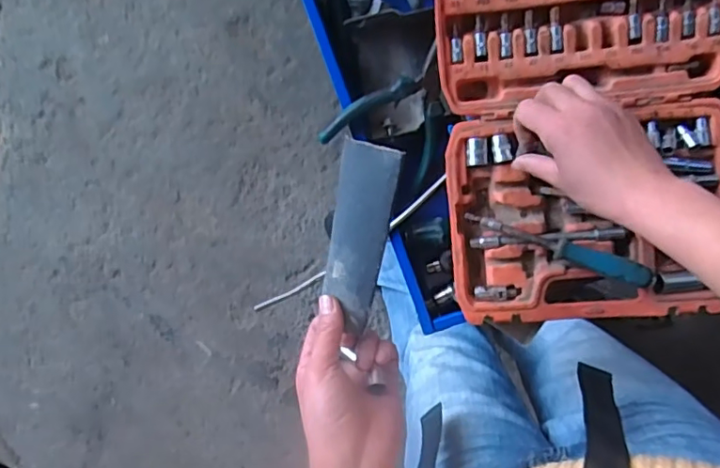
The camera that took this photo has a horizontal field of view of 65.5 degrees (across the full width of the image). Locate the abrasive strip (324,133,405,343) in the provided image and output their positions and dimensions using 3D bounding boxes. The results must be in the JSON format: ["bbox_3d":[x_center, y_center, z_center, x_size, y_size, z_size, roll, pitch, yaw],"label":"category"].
[{"bbox_3d":[-0.002,0.004,0.403,0.046,0.007,0.135,16,106,21],"label":"abrasive strip"}]

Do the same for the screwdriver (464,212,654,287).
[{"bbox_3d":[0.178,0.013,0.508,0.166,0.029,0.021,19,101,7],"label":"screwdriver"}]

